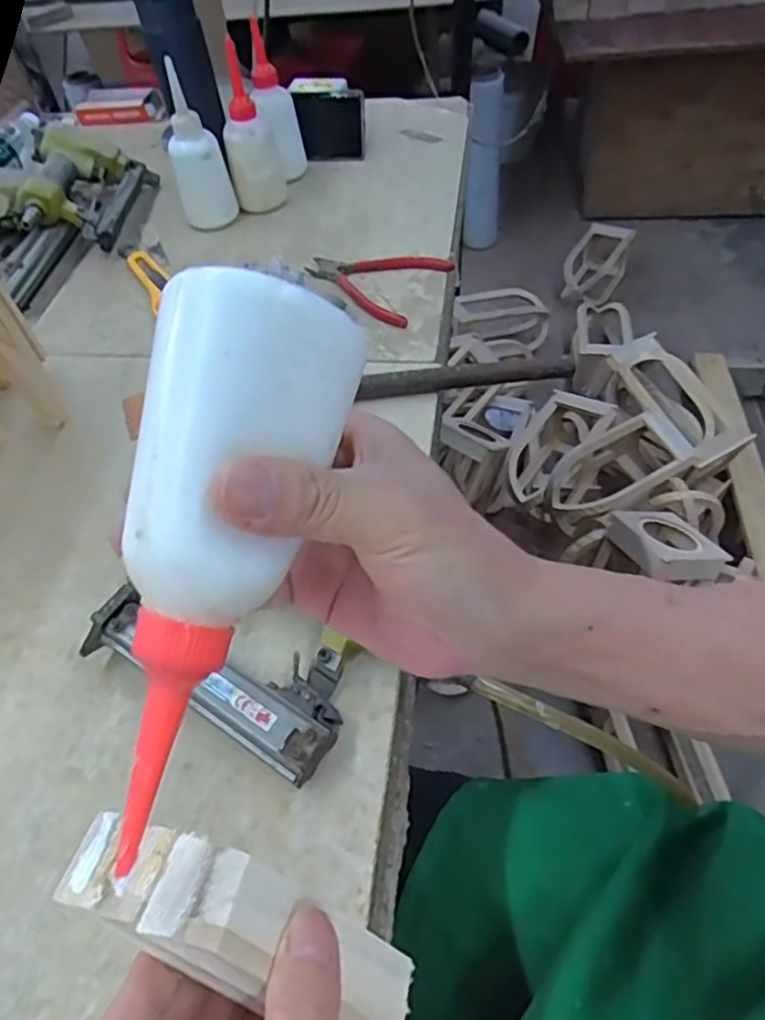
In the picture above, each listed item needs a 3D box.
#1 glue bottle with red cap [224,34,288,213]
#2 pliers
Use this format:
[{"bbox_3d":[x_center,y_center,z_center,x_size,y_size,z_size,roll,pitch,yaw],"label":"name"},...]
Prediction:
[{"bbox_3d":[-0.154,-0.435,0.770,0.061,0.161,0.050,-12,51,-4],"label":"glue bottle with red cap"},{"bbox_3d":[-0.017,-0.242,0.688,0.144,0.015,0.111,22,57,21],"label":"pliers"}]

